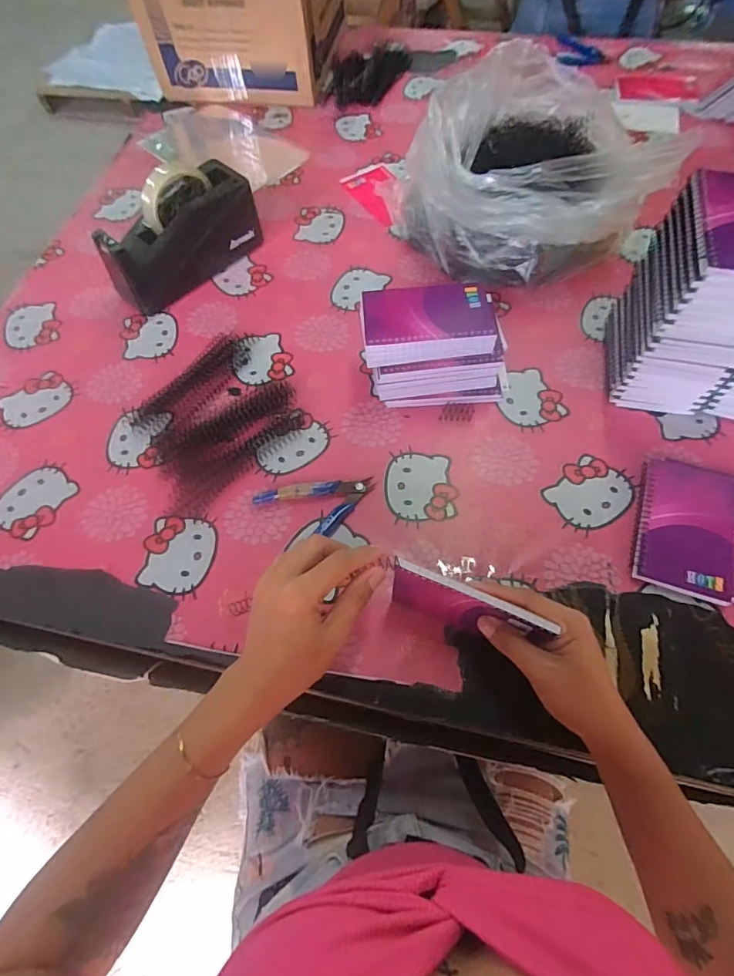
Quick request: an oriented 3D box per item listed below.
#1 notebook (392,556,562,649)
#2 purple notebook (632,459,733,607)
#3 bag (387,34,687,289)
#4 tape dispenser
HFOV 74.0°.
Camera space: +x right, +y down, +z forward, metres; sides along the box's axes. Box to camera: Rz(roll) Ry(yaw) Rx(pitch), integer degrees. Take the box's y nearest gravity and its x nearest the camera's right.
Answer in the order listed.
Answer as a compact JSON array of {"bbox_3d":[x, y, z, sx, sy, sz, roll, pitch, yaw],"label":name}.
[{"bbox_3d":[0.082,0.102,0.408,0.127,0.091,0.009,21,62,11],"label":"notebook"},{"bbox_3d":[0.311,0.038,0.462,0.099,0.017,0.134,18,65,11],"label":"purple notebook"},{"bbox_3d":[0.191,-0.397,0.618,0.266,0.155,0.260,-25,65,-11],"label":"bag"},{"bbox_3d":[-0.238,-0.327,0.622,0.199,0.107,0.081,-41,69,-18],"label":"tape dispenser"}]

